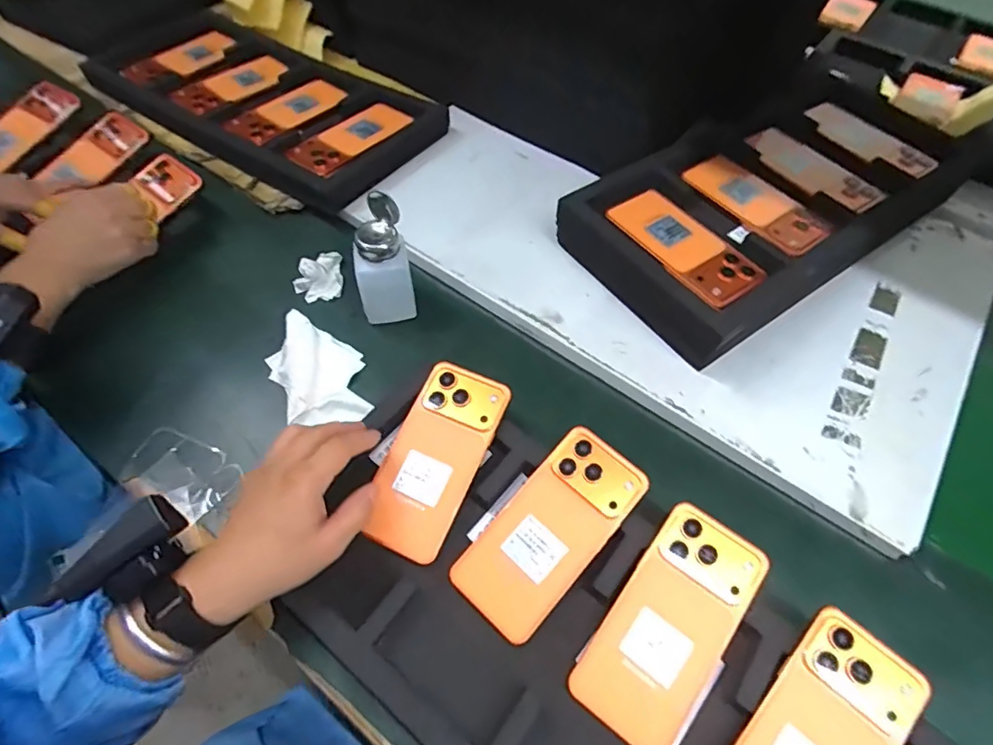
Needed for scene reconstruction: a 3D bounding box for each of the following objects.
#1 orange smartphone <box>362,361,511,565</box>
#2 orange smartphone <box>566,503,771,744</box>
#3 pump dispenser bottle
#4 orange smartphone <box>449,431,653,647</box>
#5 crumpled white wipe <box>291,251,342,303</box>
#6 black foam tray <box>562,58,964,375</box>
[{"bbox_3d":[-0.050,0.070,0.446,0.074,0.009,0.162,19,70,11],"label":"orange smartphone"},{"bbox_3d":[0.127,0.182,0.385,0.078,0.007,0.162,33,75,18],"label":"orange smartphone"},{"bbox_3d":[-0.112,-0.104,0.513,0.057,0.121,0.045,-14,59,-10],"label":"pump dispenser bottle"},{"bbox_3d":[0.044,0.123,0.418,0.076,0.006,0.162,40,76,16],"label":"orange smartphone"},{"bbox_3d":[-0.195,-0.109,0.575,0.050,0.033,0.048,-10,58,-7],"label":"crumpled white wipe"},{"bbox_3d":[0.329,-0.211,0.621,0.520,0.071,0.236,-33,64,-20],"label":"black foam tray"}]

